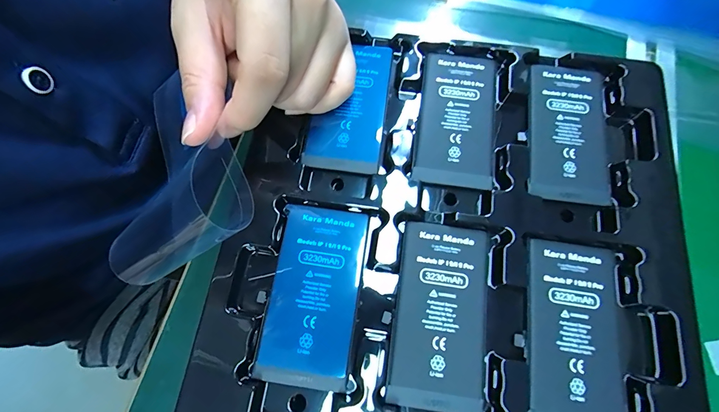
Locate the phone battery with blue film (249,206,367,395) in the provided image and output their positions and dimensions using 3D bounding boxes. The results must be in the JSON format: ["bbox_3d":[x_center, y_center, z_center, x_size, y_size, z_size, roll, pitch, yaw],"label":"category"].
[{"bbox_3d":[-0.023,0.042,0.165,0.043,0.006,0.083,8,73,2],"label":"phone battery with blue film"}]

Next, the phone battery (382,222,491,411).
[{"bbox_3d":[0.040,0.051,0.161,0.043,0.006,0.083,9,73,2],"label":"phone battery"}]

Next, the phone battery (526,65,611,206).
[{"bbox_3d":[0.117,-0.042,0.188,0.044,0.007,0.081,10,73,2],"label":"phone battery"}]

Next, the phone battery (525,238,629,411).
[{"bbox_3d":[0.102,0.060,0.157,0.046,0.007,0.083,8,73,1],"label":"phone battery"}]

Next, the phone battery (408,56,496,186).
[{"bbox_3d":[0.057,-0.050,0.192,0.043,0.008,0.081,9,73,2],"label":"phone battery"}]

